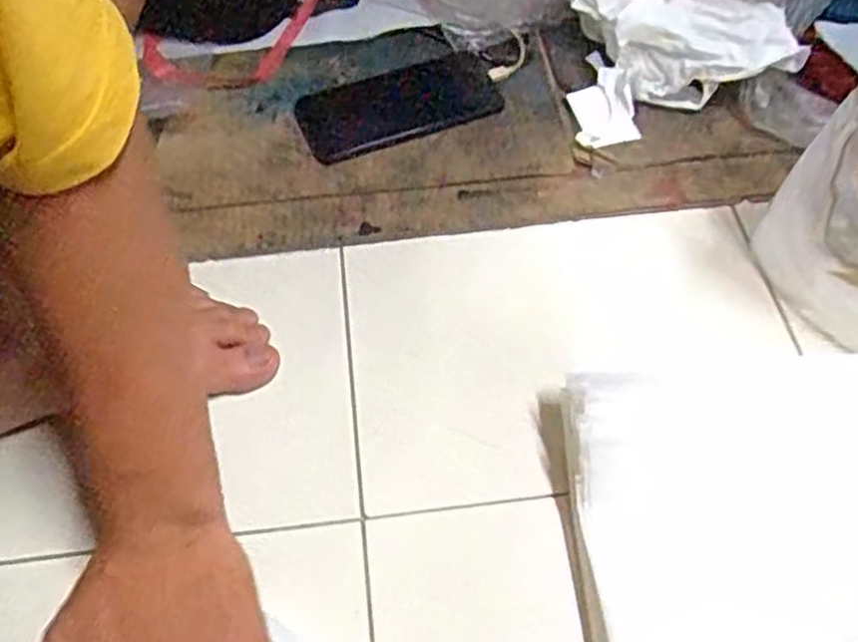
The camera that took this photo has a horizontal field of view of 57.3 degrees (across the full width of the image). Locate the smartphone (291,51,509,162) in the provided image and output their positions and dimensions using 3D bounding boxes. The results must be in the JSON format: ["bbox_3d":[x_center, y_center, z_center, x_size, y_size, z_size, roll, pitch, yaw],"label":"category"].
[{"bbox_3d":[-0.027,-0.185,0.670,0.167,0.013,0.089,-21,57,-12],"label":"smartphone"}]

